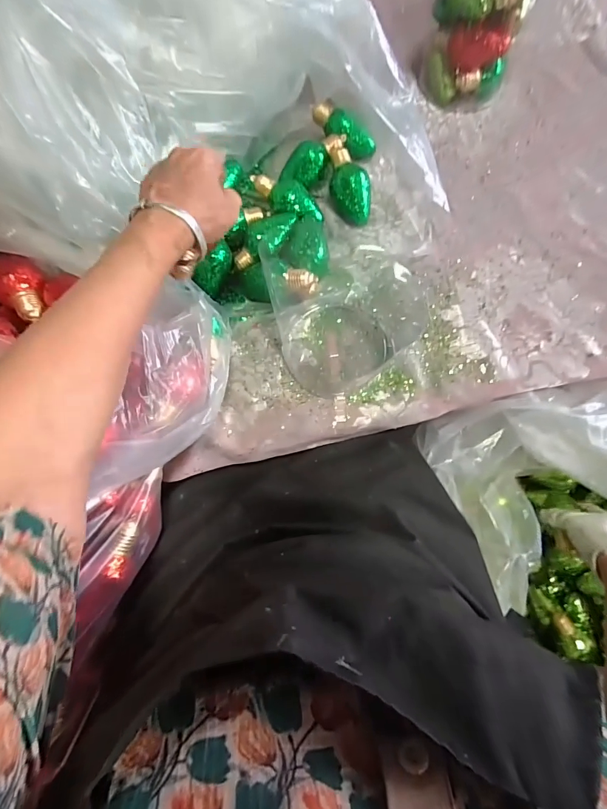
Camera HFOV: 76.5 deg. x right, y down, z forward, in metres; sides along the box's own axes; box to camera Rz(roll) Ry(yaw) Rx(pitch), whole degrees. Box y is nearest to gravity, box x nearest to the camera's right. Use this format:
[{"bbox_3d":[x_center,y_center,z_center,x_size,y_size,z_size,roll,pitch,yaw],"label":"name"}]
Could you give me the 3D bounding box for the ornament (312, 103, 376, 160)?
[{"bbox_3d":[0.053,-0.374,0.523,0.101,0.037,0.040,36,77,-5],"label":"ornament"}]

